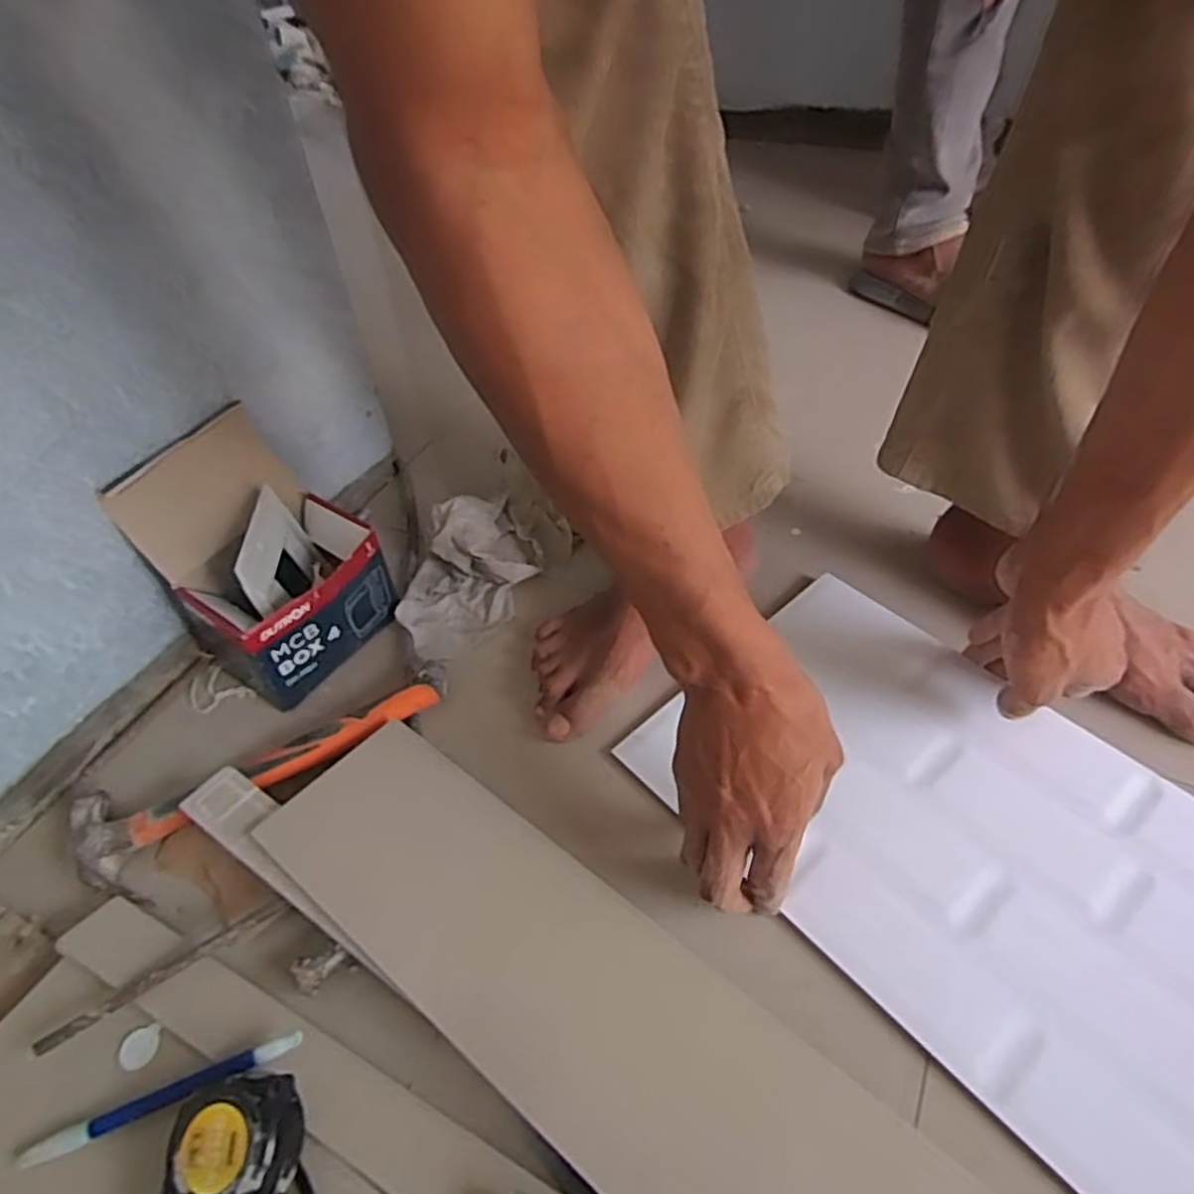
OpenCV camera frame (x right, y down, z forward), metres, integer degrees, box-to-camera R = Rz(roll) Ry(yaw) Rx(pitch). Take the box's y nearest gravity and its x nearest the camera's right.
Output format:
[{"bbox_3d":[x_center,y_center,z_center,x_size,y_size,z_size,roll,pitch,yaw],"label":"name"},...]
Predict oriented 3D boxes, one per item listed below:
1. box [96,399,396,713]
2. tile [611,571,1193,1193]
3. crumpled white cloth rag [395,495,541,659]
[{"bbox_3d":[-0.257,-0.034,0.592,0.136,0.164,0.141,28,56,26],"label":"box"},{"bbox_3d":[0.236,0.152,0.493,0.244,0.013,0.392,-35,54,-24],"label":"tile"},{"bbox_3d":[-0.115,-0.023,0.665,0.097,0.053,0.155,18,52,20],"label":"crumpled white cloth rag"}]

